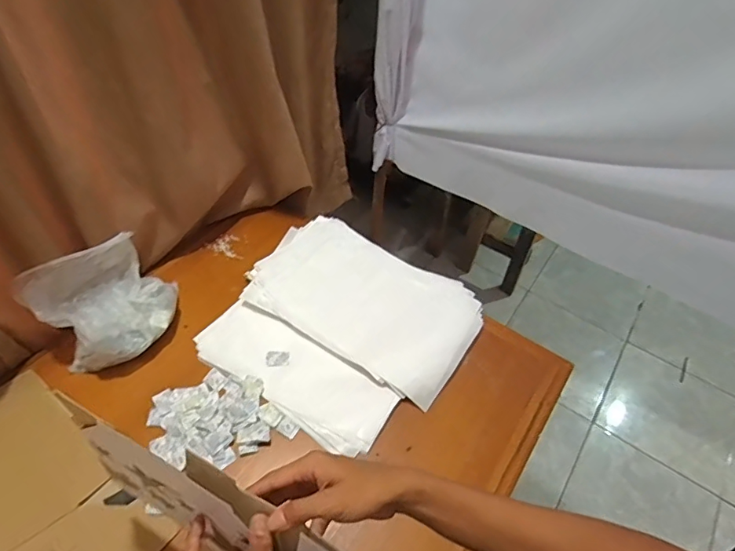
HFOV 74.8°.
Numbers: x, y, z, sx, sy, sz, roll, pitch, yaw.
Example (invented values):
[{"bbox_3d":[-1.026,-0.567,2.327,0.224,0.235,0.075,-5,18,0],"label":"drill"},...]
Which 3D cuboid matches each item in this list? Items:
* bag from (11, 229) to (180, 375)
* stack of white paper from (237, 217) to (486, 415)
[{"bbox_3d":[-0.437,0.043,0.821,0.155,0.153,0.211,37,58,25],"label":"bag"},{"bbox_3d":[-0.008,0.038,0.929,0.428,0.044,0.265,28,54,19],"label":"stack of white paper"}]

